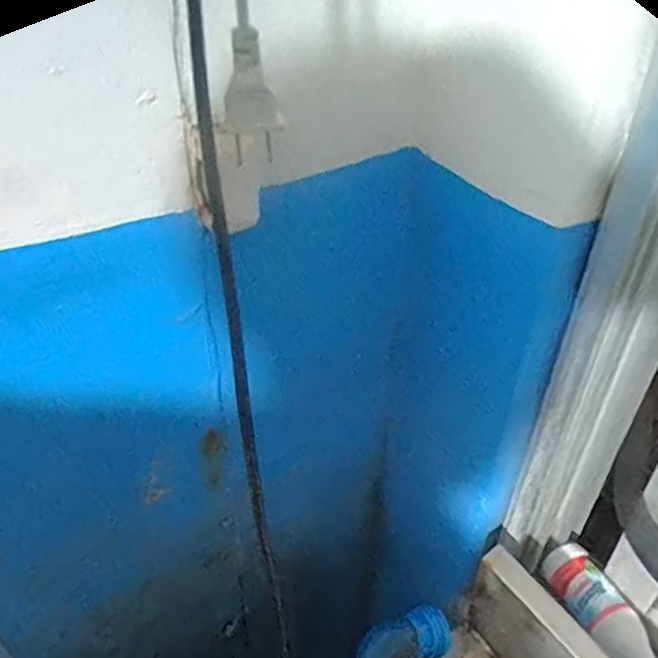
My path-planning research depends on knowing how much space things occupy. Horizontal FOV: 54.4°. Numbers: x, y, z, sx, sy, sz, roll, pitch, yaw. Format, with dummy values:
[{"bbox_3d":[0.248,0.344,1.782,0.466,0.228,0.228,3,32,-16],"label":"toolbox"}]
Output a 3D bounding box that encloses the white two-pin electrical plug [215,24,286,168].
[{"bbox_3d":[-0.031,-0.090,0.251,0.020,0.052,0.018,-28,47,-31],"label":"white two-pin electrical plug"}]

